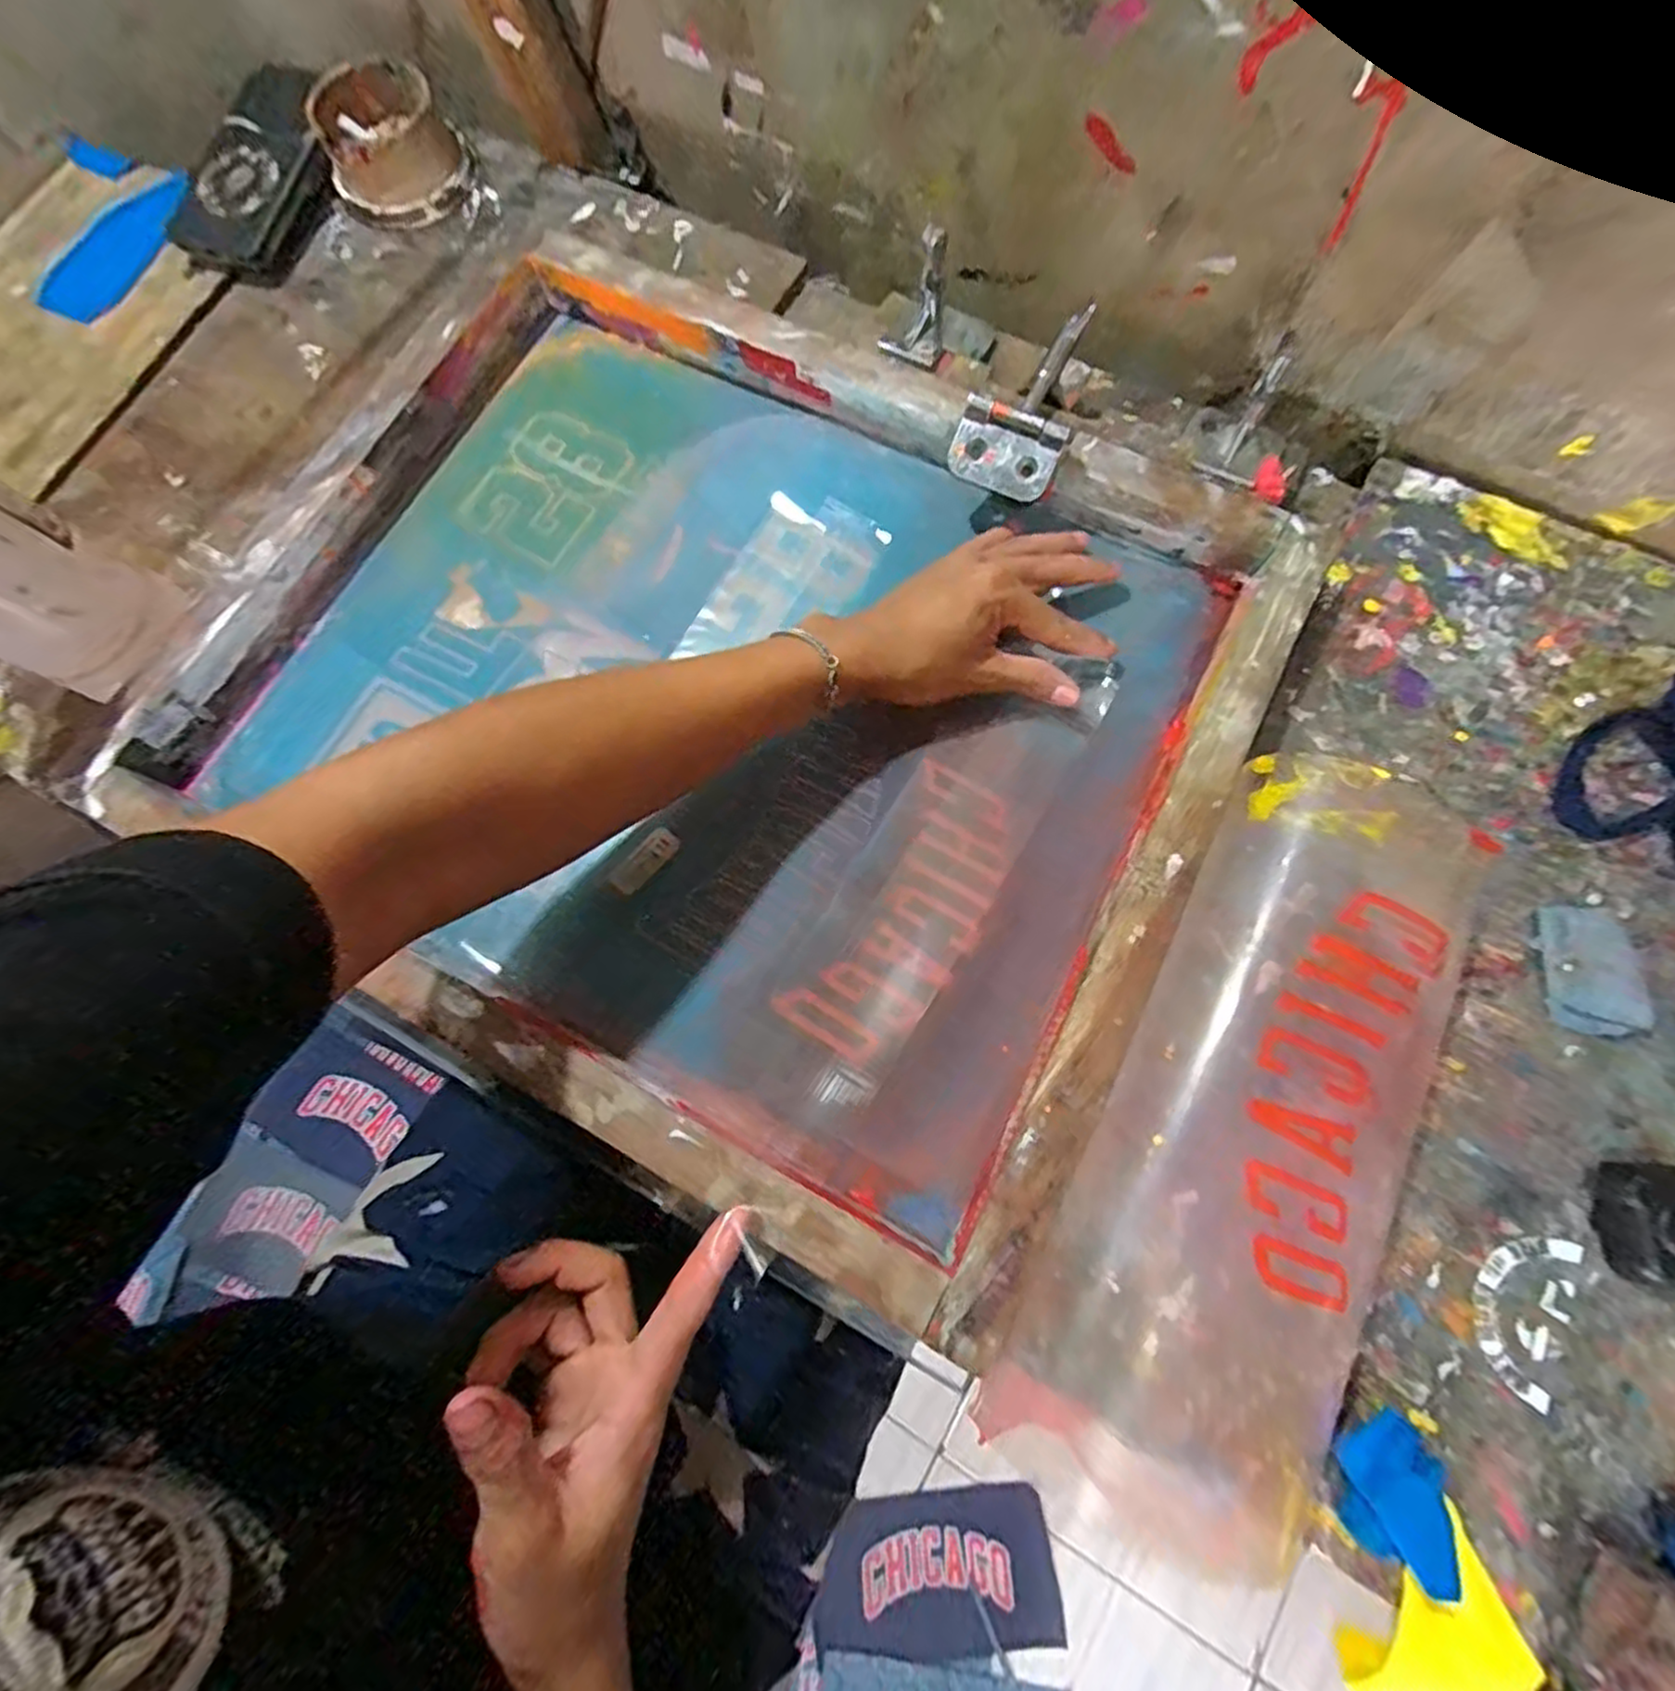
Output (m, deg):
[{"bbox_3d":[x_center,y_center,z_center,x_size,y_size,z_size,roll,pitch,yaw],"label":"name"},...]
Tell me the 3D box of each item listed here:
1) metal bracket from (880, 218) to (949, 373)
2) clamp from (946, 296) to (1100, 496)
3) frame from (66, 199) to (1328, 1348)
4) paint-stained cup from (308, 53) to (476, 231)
[{"bbox_3d":[0.045,-0.318,0.422,0.034,0.045,0.047,8,75,4],"label":"metal bracket"},{"bbox_3d":[0.106,-0.252,0.413,0.058,0.029,0.102,18,76,7],"label":"clamp"},{"bbox_3d":[-0.068,-0.094,0.410,0.530,0.053,0.449,28,78,9],"label":"frame"},{"bbox_3d":[-0.321,-0.502,0.522,0.096,0.042,0.110,-26,75,-5],"label":"paint-stained cup"}]

